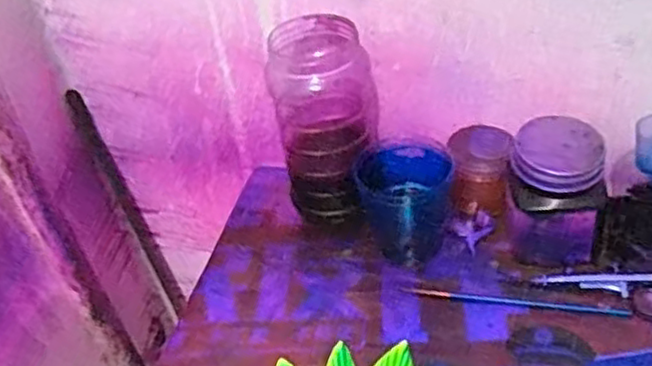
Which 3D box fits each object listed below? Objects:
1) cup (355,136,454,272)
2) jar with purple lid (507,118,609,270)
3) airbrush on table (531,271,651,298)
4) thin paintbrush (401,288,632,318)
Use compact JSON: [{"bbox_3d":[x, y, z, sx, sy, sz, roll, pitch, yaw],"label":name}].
[{"bbox_3d":[0.060,0.012,0.558,0.073,0.076,0.064,10,44,19],"label":"cup"},{"bbox_3d":[0.171,0.011,0.521,0.066,0.098,0.068,-4,41,4],"label":"jar with purple lid"},{"bbox_3d":[0.230,0.073,0.509,0.148,0.014,0.021,2,42,12],"label":"airbrush on table"},{"bbox_3d":[0.139,0.087,0.516,0.160,0.004,0.009,4,42,14],"label":"thin paintbrush"}]

